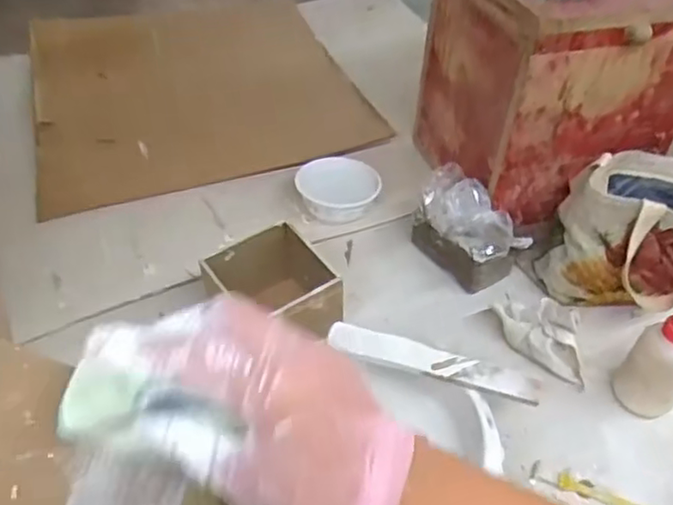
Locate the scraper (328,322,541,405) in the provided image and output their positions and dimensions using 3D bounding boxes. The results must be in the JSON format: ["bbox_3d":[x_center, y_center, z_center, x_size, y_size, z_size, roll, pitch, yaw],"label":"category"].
[{"bbox_3d":[0.090,0.101,0.609,0.196,0.010,0.035,13,47,14],"label":"scraper"}]

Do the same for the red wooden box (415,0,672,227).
[{"bbox_3d":[0.281,-0.231,0.844,0.273,0.268,0.252,-8,46,-7],"label":"red wooden box"}]

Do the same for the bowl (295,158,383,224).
[{"bbox_3d":[0.000,-0.083,0.880,0.097,0.049,0.094,0,45,0],"label":"bowl"}]

